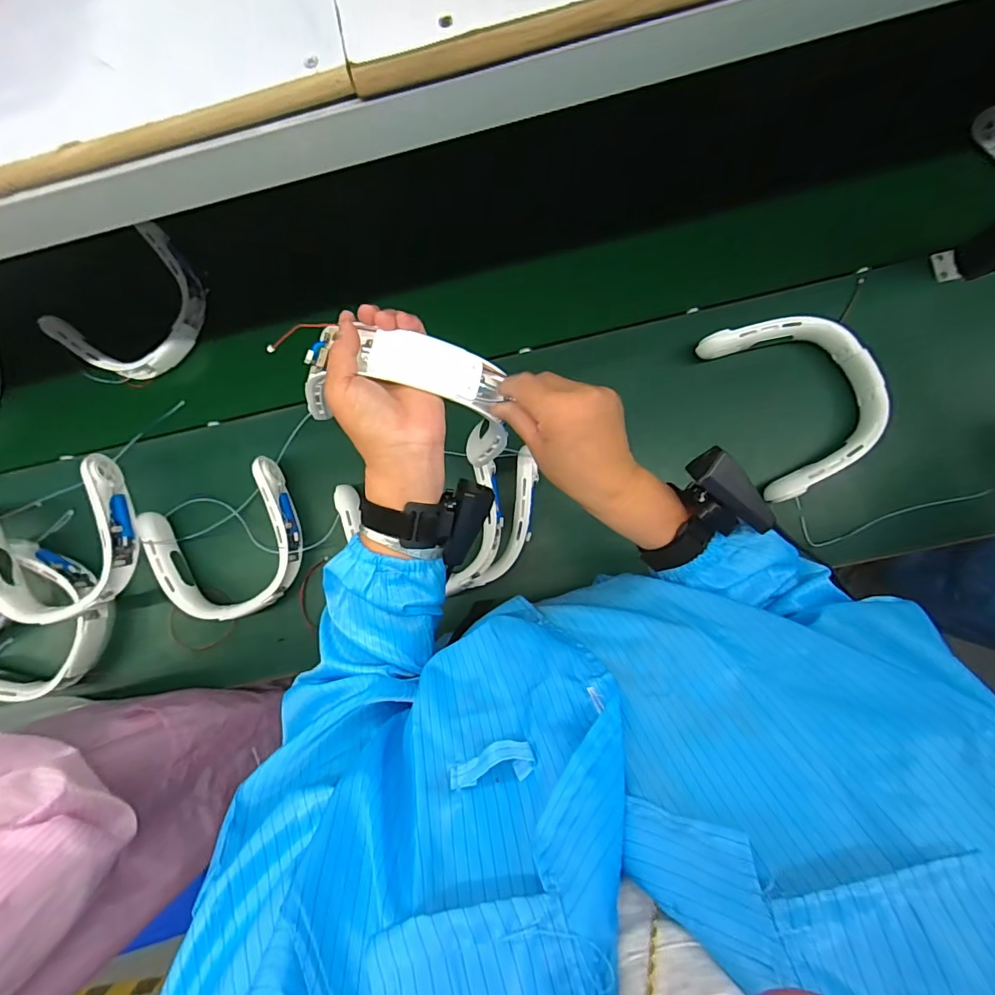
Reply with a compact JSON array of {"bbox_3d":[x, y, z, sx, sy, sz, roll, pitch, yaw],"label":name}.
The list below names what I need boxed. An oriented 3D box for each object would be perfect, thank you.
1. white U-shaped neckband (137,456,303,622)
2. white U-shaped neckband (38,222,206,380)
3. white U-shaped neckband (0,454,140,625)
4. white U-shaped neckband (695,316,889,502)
[{"bbox_3d":[-0.406,0.079,0.764,0.219,0.075,0.208,-26,82,2],"label":"white U-shaped neckband"},{"bbox_3d":[-0.601,-0.298,0.813,0.254,0.067,0.177,-42,82,0],"label":"white U-shaped neckband"},{"bbox_3d":[-0.651,0.073,0.730,0.236,0.075,0.203,-24,82,3],"label":"white U-shaped neckband"},{"bbox_3d":[0.473,-0.164,0.754,0.215,0.065,0.278,-25,88,-10],"label":"white U-shaped neckband"}]

